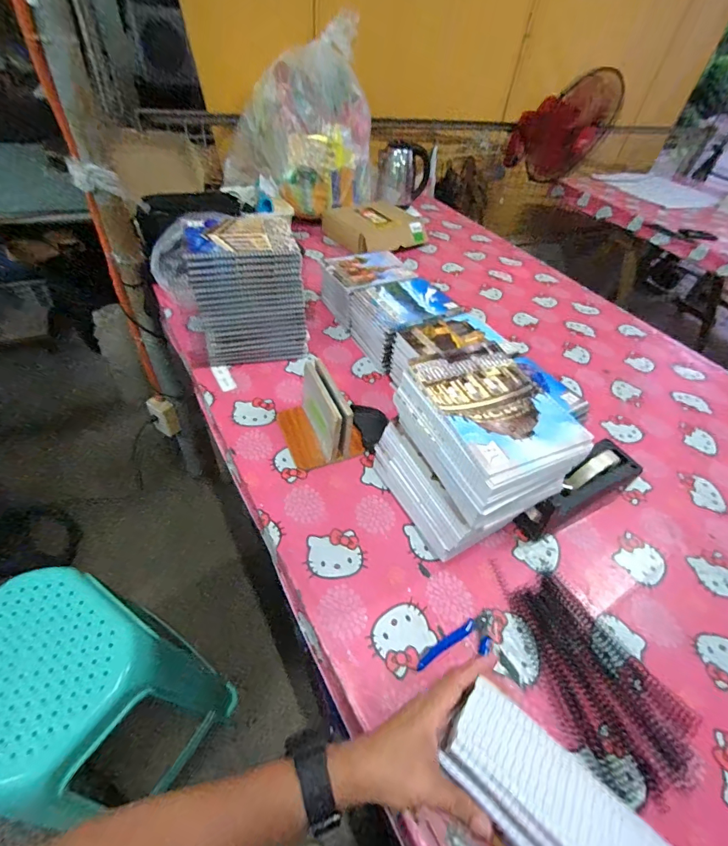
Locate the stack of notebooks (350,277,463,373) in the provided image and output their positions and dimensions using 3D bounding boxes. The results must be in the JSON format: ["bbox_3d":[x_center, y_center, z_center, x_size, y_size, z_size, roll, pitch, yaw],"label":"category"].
[{"bbox_3d":[0.088,-0.226,0.897,0.211,0.126,0.176,-24,55,-27],"label":"stack of notebooks"}]

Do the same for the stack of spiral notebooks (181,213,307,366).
[{"bbox_3d":[-0.233,-0.269,0.803,0.199,0.232,0.144,-9,50,-14],"label":"stack of spiral notebooks"}]

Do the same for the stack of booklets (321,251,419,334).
[{"bbox_3d":[0.006,-0.332,0.981,0.204,0.124,0.163,-21,54,-25],"label":"stack of booklets"}]

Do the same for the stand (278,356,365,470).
[{"bbox_3d":[-0.078,-0.019,0.682,0.129,0.121,0.155,-20,53,-23],"label":"stand"}]

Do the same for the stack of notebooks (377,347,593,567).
[{"bbox_3d":[0.145,0.052,0.565,0.153,0.243,0.200,-18,52,-23],"label":"stack of notebooks"}]

